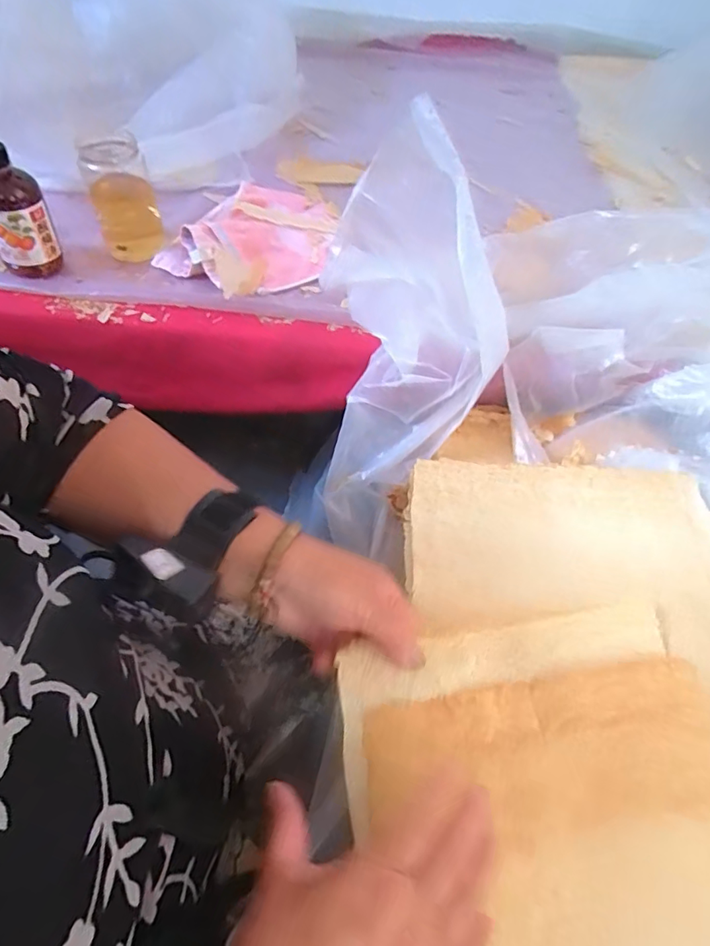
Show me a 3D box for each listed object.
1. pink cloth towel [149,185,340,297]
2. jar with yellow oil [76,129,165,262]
[{"bbox_3d":[-0.130,-0.331,0.711,0.203,0.045,0.267,18,54,9],"label":"pink cloth towel"},{"bbox_3d":[-0.292,-0.345,0.649,0.076,0.124,0.069,-19,57,-17],"label":"jar with yellow oil"}]

